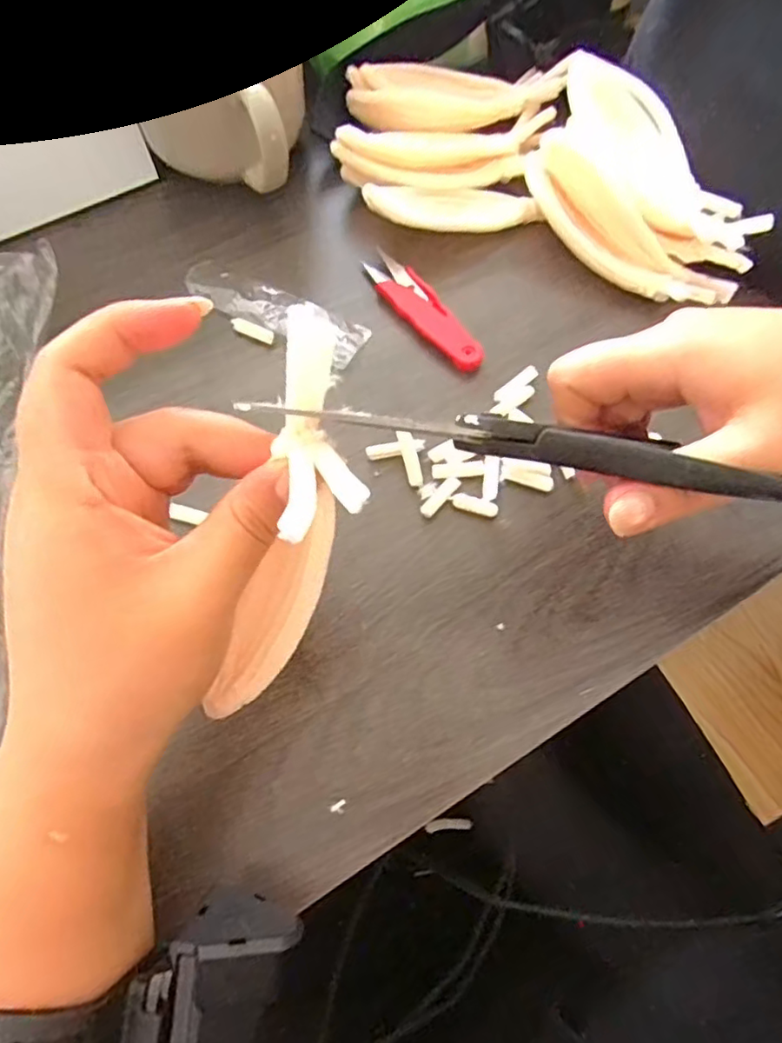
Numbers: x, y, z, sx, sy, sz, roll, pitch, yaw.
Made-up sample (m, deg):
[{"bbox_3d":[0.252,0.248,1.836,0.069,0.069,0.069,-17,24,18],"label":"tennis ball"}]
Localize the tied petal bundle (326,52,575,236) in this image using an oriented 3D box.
[{"bbox_3d":[0.037,-0.244,0.402,0.143,0.033,0.141,2,68,-1],"label":"tied petal bundle"}]

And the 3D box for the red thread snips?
[{"bbox_3d":[0.020,-0.128,0.366,0.026,0.010,0.103,-34,72,-14],"label":"red thread snips"}]

